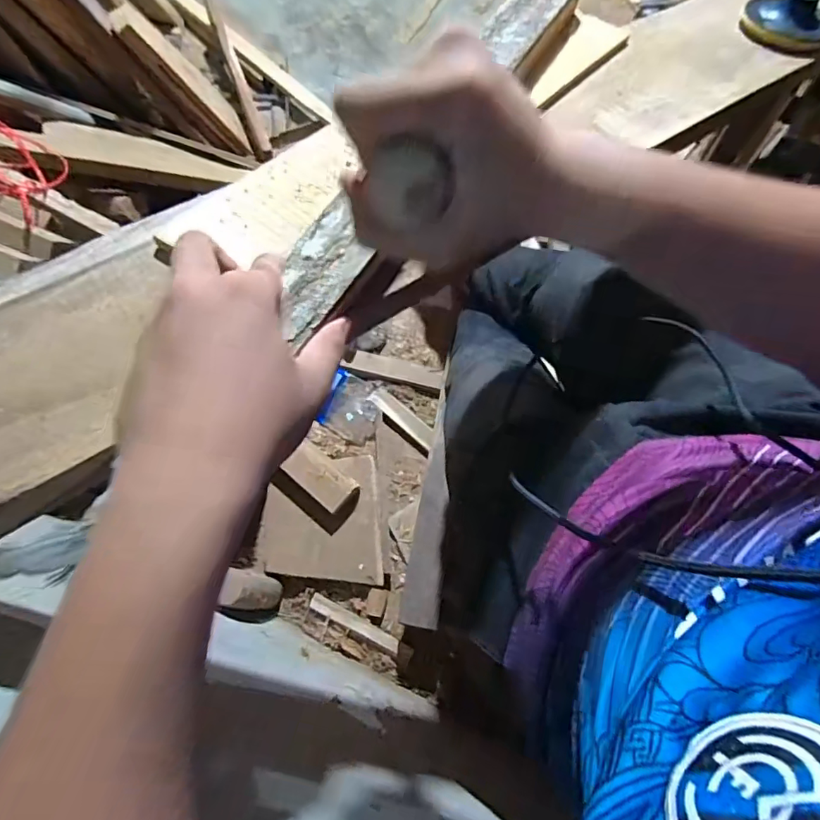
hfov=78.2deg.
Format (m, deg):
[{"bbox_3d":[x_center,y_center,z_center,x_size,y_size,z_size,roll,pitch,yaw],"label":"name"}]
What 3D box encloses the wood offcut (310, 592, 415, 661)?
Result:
[{"bbox_3d":[-0.091,0.400,0.934,0.209,0.020,0.028,25,71,10],"label":"wood offcut"}]

